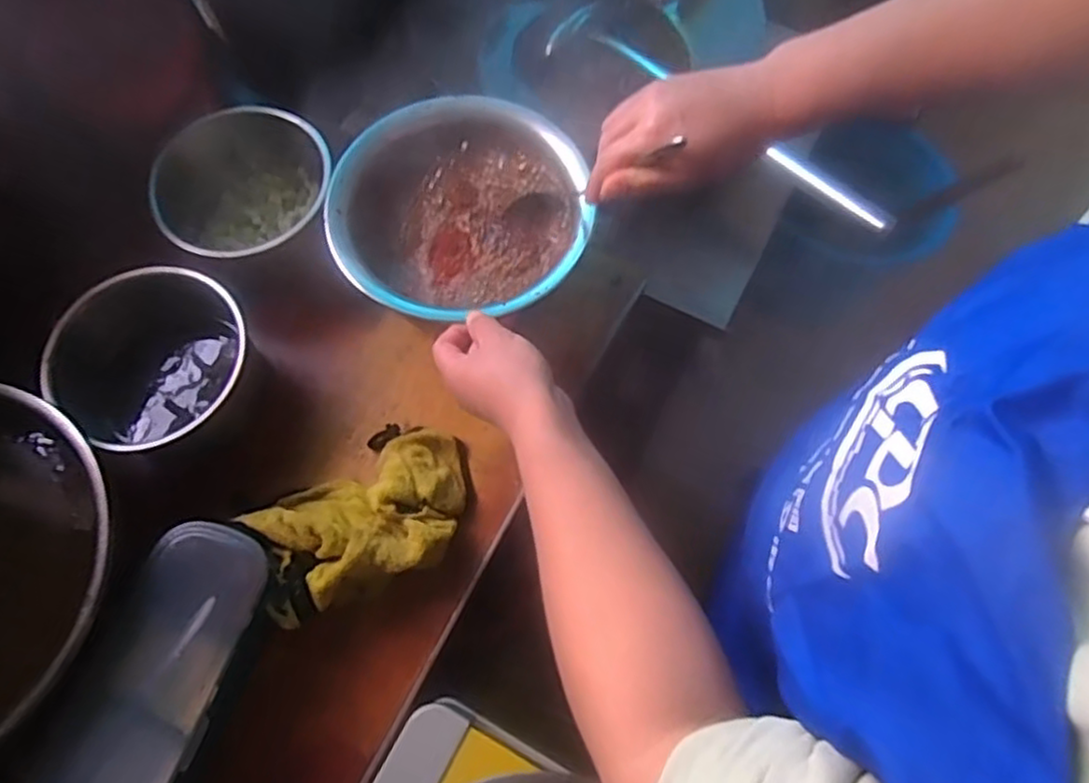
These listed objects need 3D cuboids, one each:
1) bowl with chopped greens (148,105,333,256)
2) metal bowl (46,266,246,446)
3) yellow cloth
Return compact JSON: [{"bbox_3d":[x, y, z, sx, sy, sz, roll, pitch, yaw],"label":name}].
[{"bbox_3d":[-0.285,-0.193,0.645,0.151,0.076,0.152,0,69,0],"label":"bowl with chopped greens"},{"bbox_3d":[-0.324,-0.024,0.589,0.130,0.099,0.144,30,71,11],"label":"metal bowl"},{"bbox_3d":[-0.141,0.096,0.559,0.172,0.059,0.117,-26,71,-10],"label":"yellow cloth"}]

